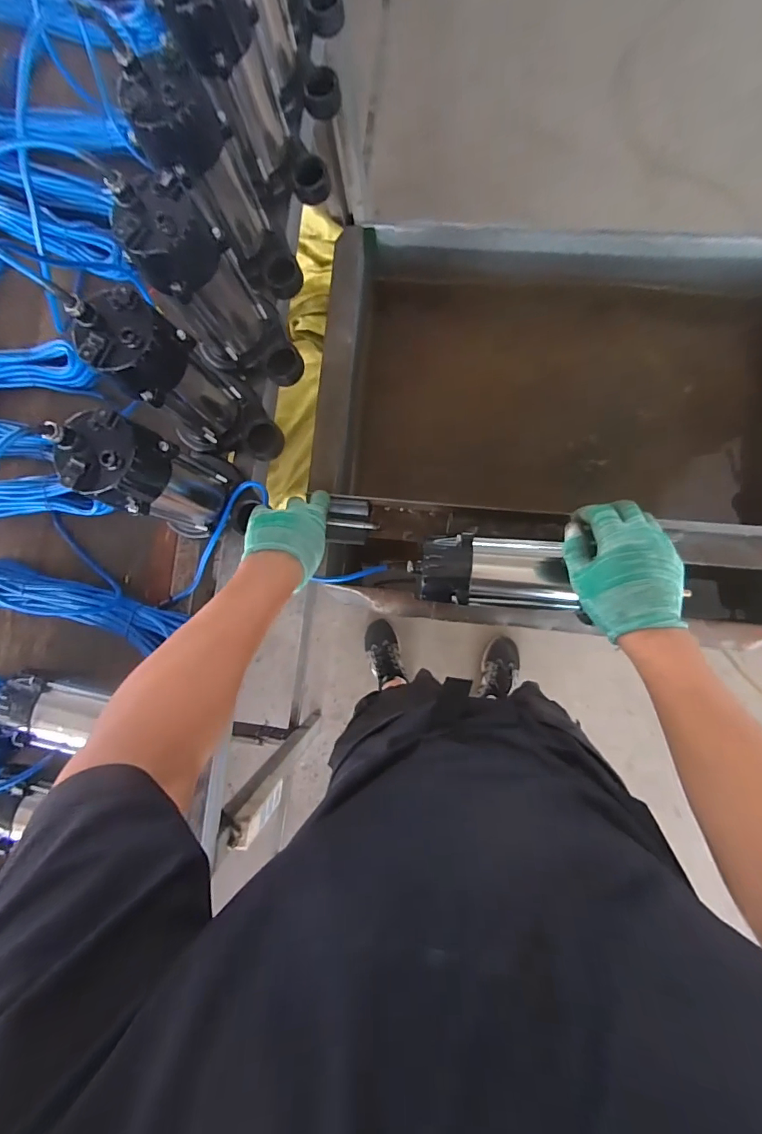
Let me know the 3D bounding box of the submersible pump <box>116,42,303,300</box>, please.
[{"bbox_3d":[-0.189,-0.464,0.558,0.133,0.230,0.091,14,87,6],"label":"submersible pump"}]

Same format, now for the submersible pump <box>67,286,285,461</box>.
[{"bbox_3d":[-0.223,-0.222,0.547,0.149,0.235,0.102,8,86,5],"label":"submersible pump"}]

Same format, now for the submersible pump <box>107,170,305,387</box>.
[{"bbox_3d":[-0.197,-0.325,0.548,0.116,0.220,0.137,-34,84,2],"label":"submersible pump"}]

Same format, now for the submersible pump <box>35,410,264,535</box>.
[{"bbox_3d":[-0.253,-0.111,0.536,0.130,0.219,0.124,-16,85,3],"label":"submersible pump"}]

